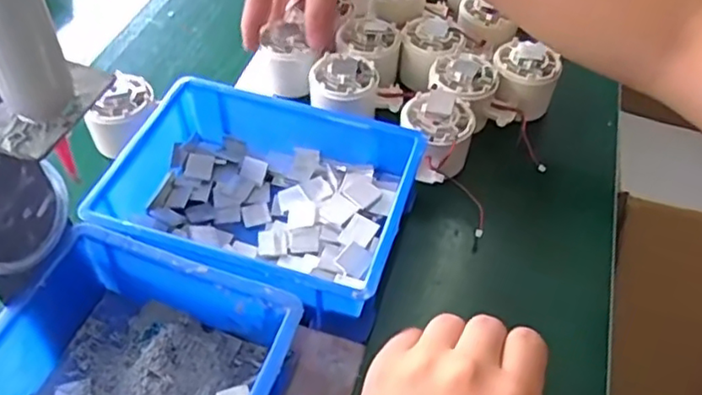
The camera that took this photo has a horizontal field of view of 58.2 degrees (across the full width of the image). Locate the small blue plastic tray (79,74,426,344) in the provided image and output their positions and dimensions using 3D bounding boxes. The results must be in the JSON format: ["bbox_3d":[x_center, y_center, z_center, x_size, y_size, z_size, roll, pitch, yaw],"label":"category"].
[{"bbox_3d":[-0.062,0.002,0.446,0.196,0.061,0.148,16,51,12],"label":"small blue plastic tray"}]

